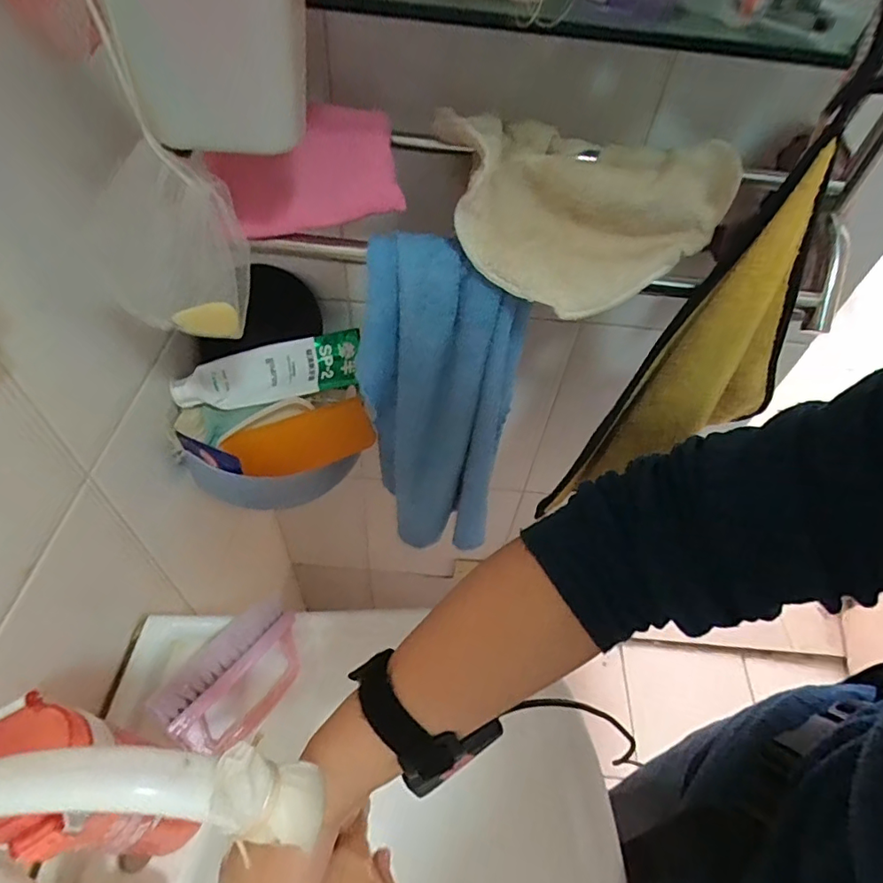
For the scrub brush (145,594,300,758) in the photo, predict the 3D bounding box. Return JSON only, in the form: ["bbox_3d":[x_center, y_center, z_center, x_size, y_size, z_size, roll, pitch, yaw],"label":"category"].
[{"bbox_3d":[-0.172,0.201,0.460,0.063,0.057,0.123,37,57,22],"label":"scrub brush"}]

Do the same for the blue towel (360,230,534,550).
[{"bbox_3d":[-0.004,-0.020,0.468,0.123,0.310,0.060,11,51,3],"label":"blue towel"}]

